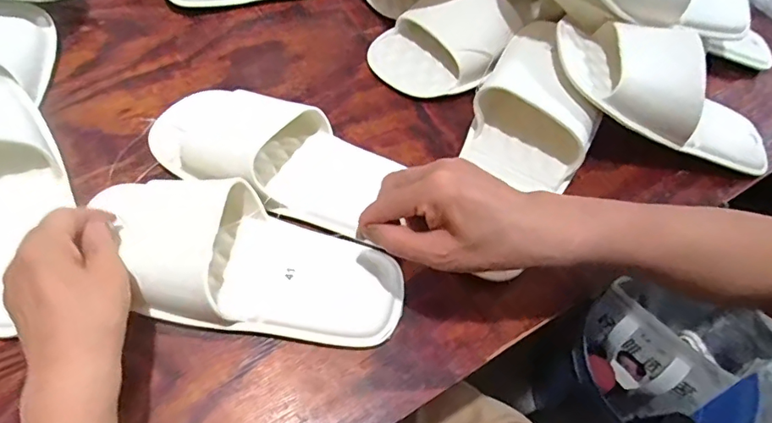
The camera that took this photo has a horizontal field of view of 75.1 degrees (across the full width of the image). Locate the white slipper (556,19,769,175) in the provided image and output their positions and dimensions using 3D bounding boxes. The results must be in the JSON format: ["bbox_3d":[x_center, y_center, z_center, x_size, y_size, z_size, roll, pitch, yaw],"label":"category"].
[{"bbox_3d":[0.269,-0.103,0.447,0.248,0.064,0.095,27,58,-12],"label":"white slipper"}]

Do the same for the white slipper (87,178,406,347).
[{"bbox_3d":[-0.109,0.037,0.372,0.243,0.055,0.102,21,59,-2],"label":"white slipper"}]

